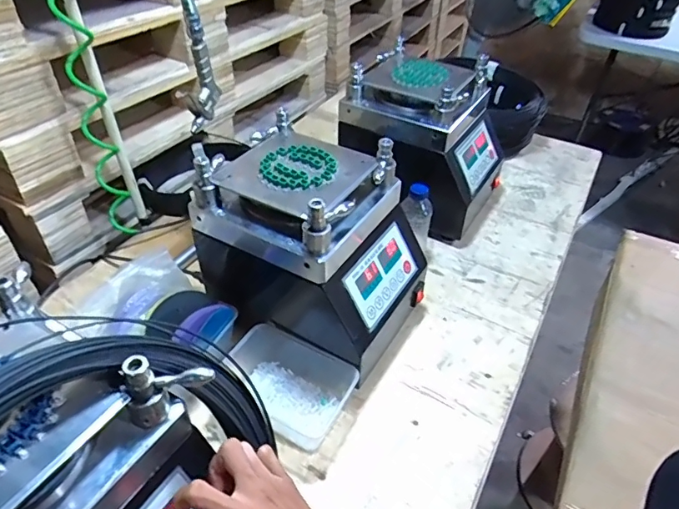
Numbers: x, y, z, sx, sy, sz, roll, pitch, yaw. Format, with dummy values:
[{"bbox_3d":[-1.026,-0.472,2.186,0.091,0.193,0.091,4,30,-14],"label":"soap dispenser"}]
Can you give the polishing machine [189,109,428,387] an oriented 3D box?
[{"bbox_3d":[-0.023,-0.007,0.732,0.285,0.285,0.216,25,47,22],"label":"polishing machine"}]

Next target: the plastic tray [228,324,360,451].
[{"bbox_3d":[-0.080,0.177,0.686,0.175,0.067,0.106,22,46,20],"label":"plastic tray"}]

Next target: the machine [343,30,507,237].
[{"bbox_3d":[0.179,-0.236,1.012,0.277,0.288,0.232,24,47,21],"label":"machine"}]

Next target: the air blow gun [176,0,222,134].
[{"bbox_3d":[-0.207,-0.272,0.711,0.033,0.163,0.086,11,43,9],"label":"air blow gun"}]

